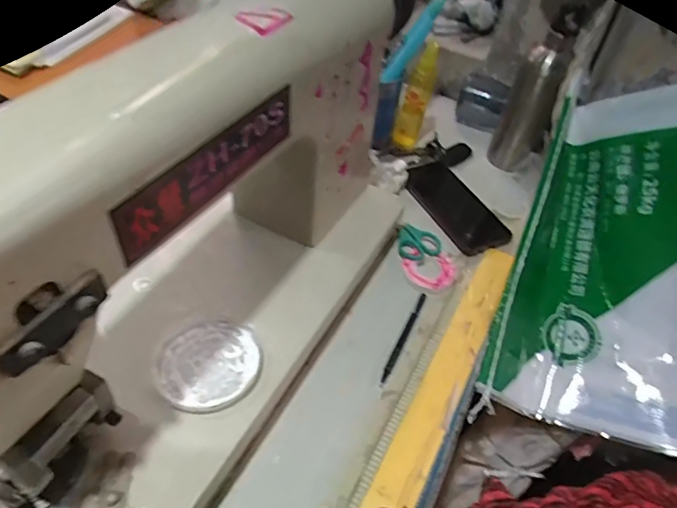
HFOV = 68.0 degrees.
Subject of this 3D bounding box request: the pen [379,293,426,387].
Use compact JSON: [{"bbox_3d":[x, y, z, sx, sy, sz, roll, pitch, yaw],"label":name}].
[{"bbox_3d":[0.069,0.086,0.532,0.008,0.007,0.121,23,49,14],"label":"pen"}]

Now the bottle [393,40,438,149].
[{"bbox_3d":[0.112,-0.228,0.734,0.041,0.156,0.026,13,47,6],"label":"bottle"}]

